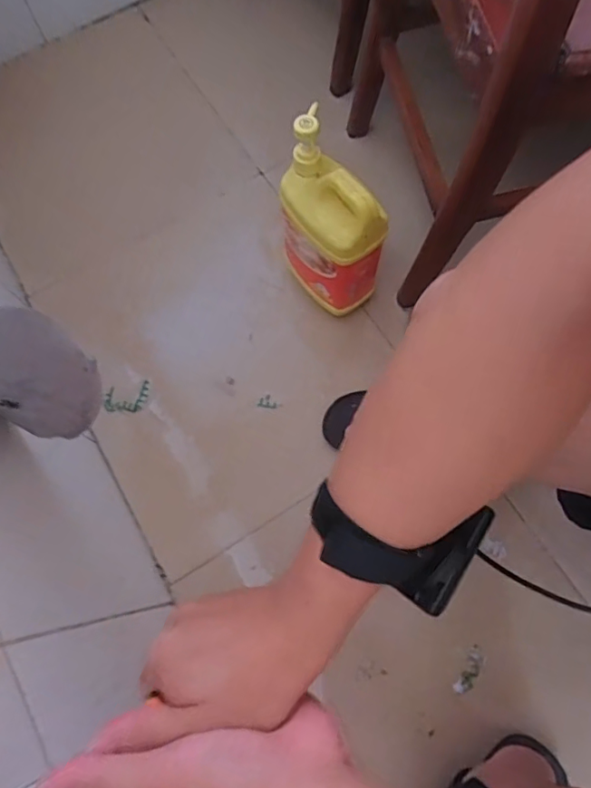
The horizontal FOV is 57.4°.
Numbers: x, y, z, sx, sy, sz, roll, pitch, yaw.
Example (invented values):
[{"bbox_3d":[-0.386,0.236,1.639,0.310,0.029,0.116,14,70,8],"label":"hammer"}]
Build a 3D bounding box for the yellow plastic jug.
[{"bbox_3d":[0.050,-0.210,0.719,0.088,0.277,0.141,-36,75,-9],"label":"yellow plastic jug"}]

